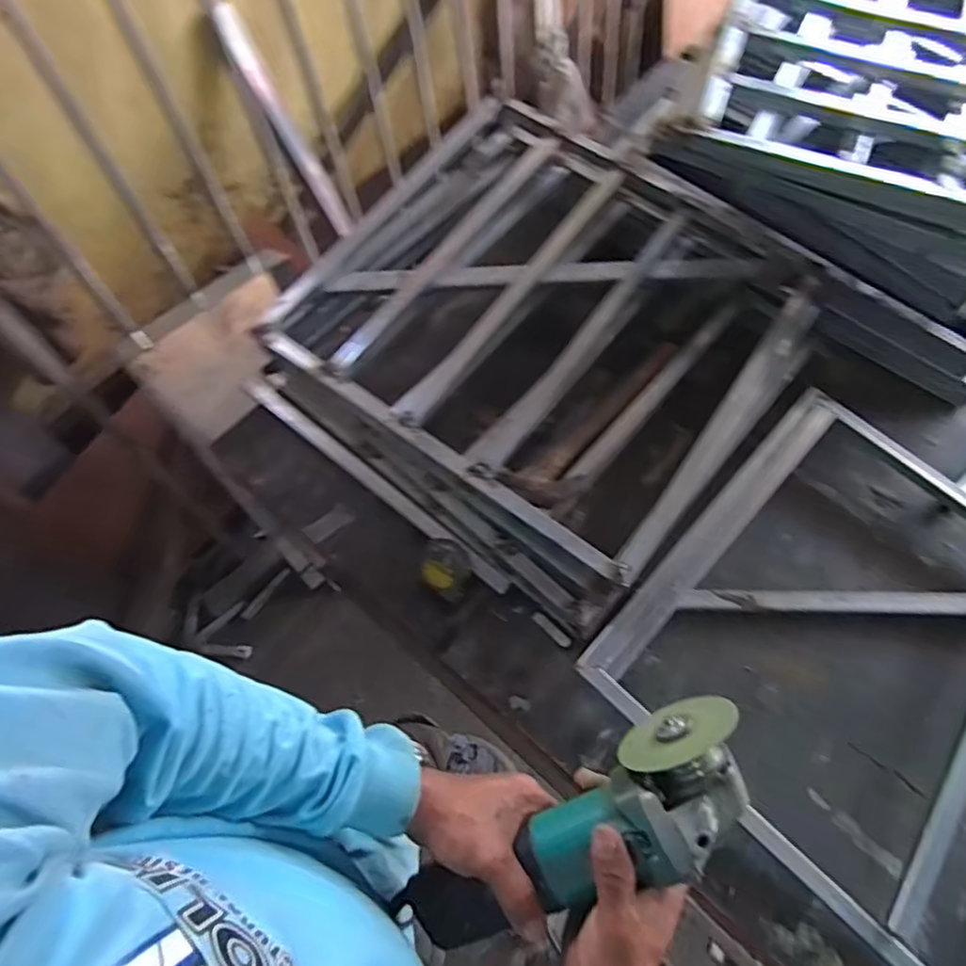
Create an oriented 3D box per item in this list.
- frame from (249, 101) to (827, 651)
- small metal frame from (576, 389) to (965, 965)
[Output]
[{"bbox_3d":[0.082,-0.195,0.849,0.573,0.103,0.605,38,72,12],"label":"frame"},{"bbox_3d":[0.482,0.216,0.705,0.560,0.056,0.519,42,73,13],"label":"small metal frame"}]

